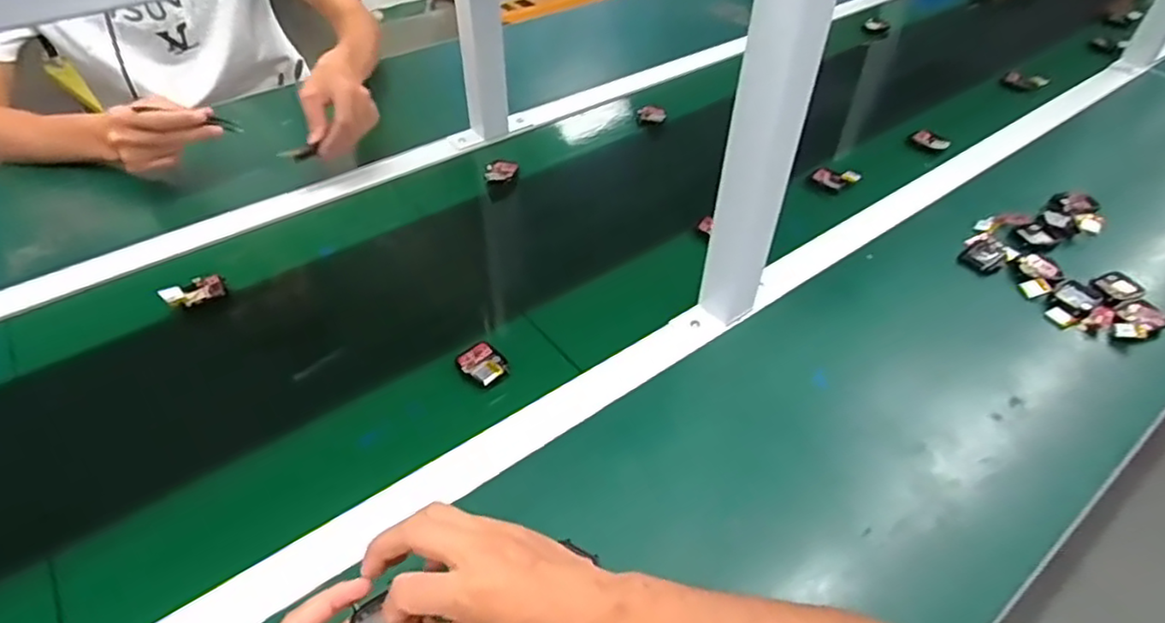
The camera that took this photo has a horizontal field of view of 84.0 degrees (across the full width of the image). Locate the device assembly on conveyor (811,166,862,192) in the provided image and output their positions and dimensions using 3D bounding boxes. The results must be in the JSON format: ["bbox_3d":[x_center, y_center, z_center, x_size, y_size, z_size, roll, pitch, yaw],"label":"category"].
[{"bbox_3d":[0.323,-0.169,0.826,0.060,0.016,0.031,14,45,30],"label":"device assembly on conveyor"}]

